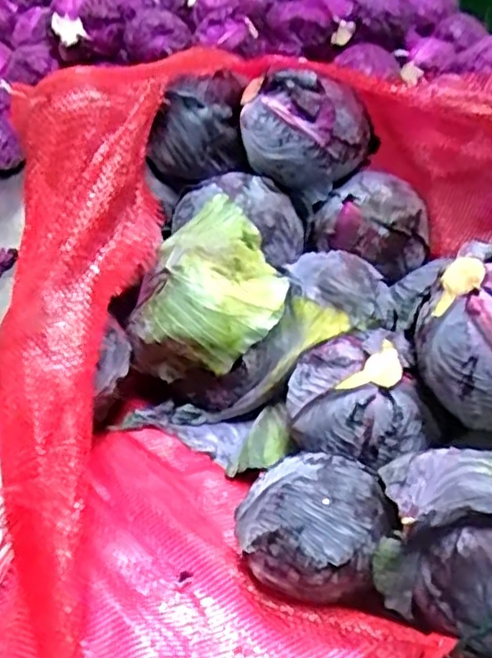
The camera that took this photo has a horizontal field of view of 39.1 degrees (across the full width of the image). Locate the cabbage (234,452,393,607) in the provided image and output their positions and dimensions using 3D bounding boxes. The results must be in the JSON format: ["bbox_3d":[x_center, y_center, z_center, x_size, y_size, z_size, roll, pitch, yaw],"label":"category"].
[{"bbox_3d":[0.050,0.153,0.538,0.111,0.100,0.099,11,45,12],"label":"cabbage"}]

